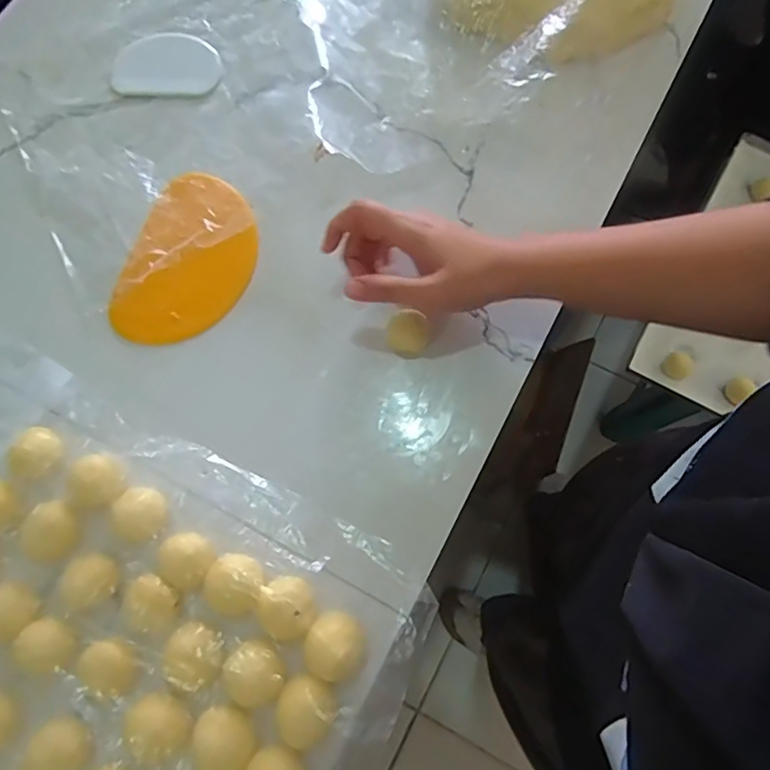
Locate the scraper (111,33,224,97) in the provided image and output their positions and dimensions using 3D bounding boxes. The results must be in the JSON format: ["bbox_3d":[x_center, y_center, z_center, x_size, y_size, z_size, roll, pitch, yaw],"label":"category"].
[{"bbox_3d":[-0.199,-0.298,0.535,0.098,0.004,0.069,4,74,3],"label":"scraper"}]

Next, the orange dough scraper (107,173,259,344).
[{"bbox_3d":[-0.157,-0.102,0.469,0.101,0.011,0.148,18,78,8],"label":"orange dough scraper"}]

